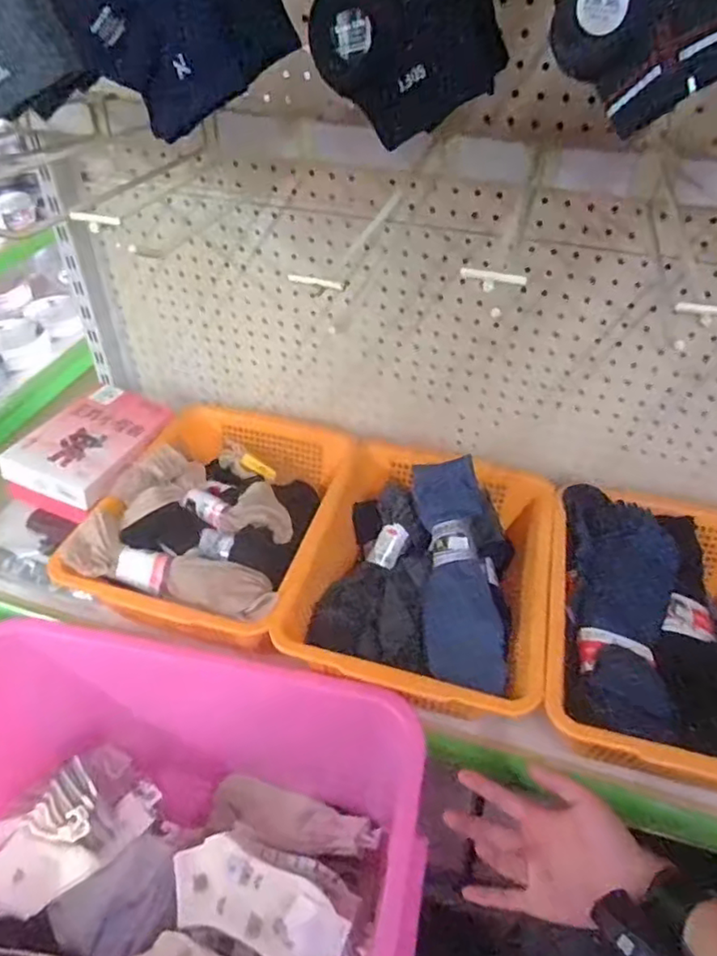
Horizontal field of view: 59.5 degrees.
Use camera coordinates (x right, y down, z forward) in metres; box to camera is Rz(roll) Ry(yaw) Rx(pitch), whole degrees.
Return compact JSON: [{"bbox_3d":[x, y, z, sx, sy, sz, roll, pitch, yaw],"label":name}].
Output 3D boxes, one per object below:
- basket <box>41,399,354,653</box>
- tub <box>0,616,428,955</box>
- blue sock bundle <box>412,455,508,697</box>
[{"bbox_3d":[-0.180,0.033,0.854,0.276,0.112,0.367,11,44,11],"label":"basket"},{"bbox_3d":[-0.221,0.424,0.684,0.546,0.292,0.425,10,43,9],"label":"tub"},{"bbox_3d":[0.116,0.106,0.747,0.089,0.035,0.299,-2,57,-3],"label":"blue sock bundle"}]

